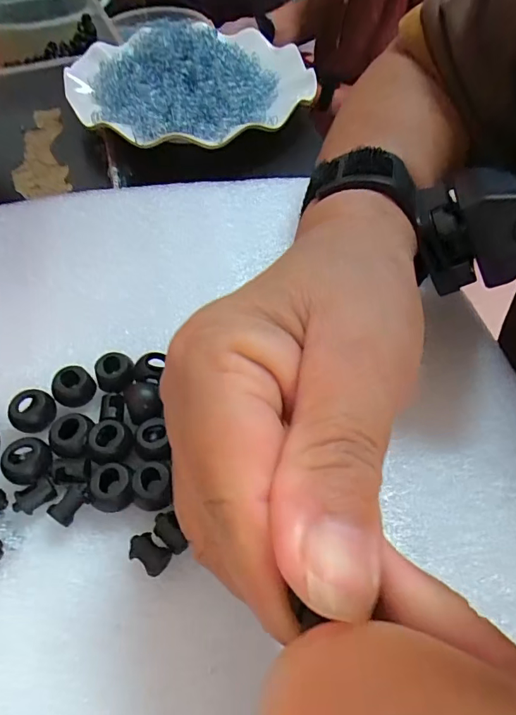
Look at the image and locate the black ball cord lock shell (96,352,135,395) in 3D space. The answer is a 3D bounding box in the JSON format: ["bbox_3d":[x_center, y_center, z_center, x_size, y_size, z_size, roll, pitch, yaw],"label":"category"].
[{"bbox_3d":[-0.063,0.007,0.203,0.015,0.010,0.016,0,54,0],"label":"black ball cord lock shell"}]

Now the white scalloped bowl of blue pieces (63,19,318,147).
[{"bbox_3d":[-0.046,-0.210,0.341,0.178,0.033,0.151,-12,55,-9],"label":"white scalloped bowl of blue pieces"}]

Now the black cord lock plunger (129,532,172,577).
[{"bbox_3d":[-0.038,0.070,0.163,0.015,0.008,0.010,33,58,22],"label":"black cord lock plunger"}]

